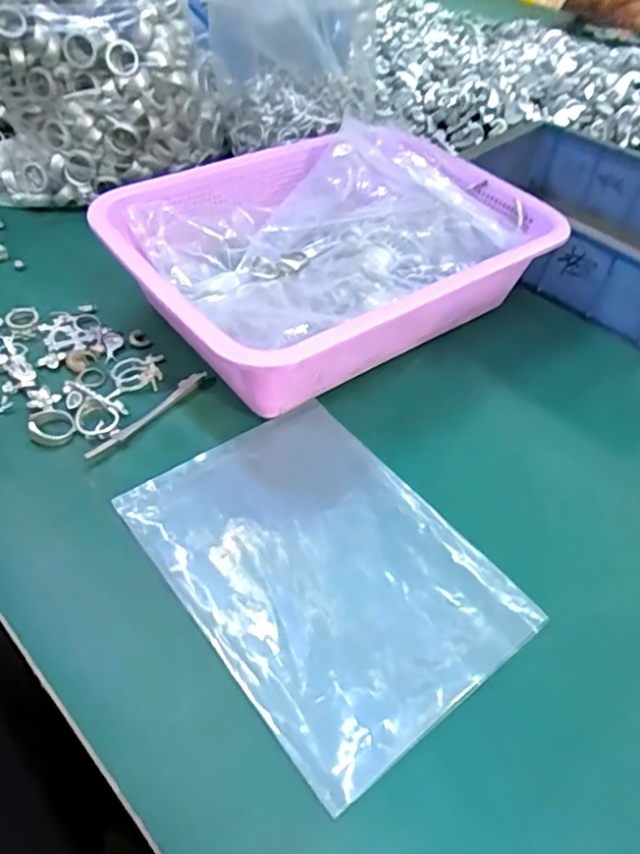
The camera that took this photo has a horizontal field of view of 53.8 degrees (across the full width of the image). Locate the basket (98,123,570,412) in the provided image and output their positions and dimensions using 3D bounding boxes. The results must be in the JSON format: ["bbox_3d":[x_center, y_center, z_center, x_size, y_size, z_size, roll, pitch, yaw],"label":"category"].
[{"bbox_3d":[0.010,-0.131,0.475,0.300,0.077,0.220,-28,56,-26],"label":"basket"}]

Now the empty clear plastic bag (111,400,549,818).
[{"bbox_3d":[0.002,0.072,0.346,0.145,0.012,0.197,-29,56,-26],"label":"empty clear plastic bag"}]

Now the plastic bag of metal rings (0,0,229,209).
[{"bbox_3d":[-0.215,-0.330,0.539,0.220,0.222,0.159,-22,53,-22],"label":"plastic bag of metal rings"}]

